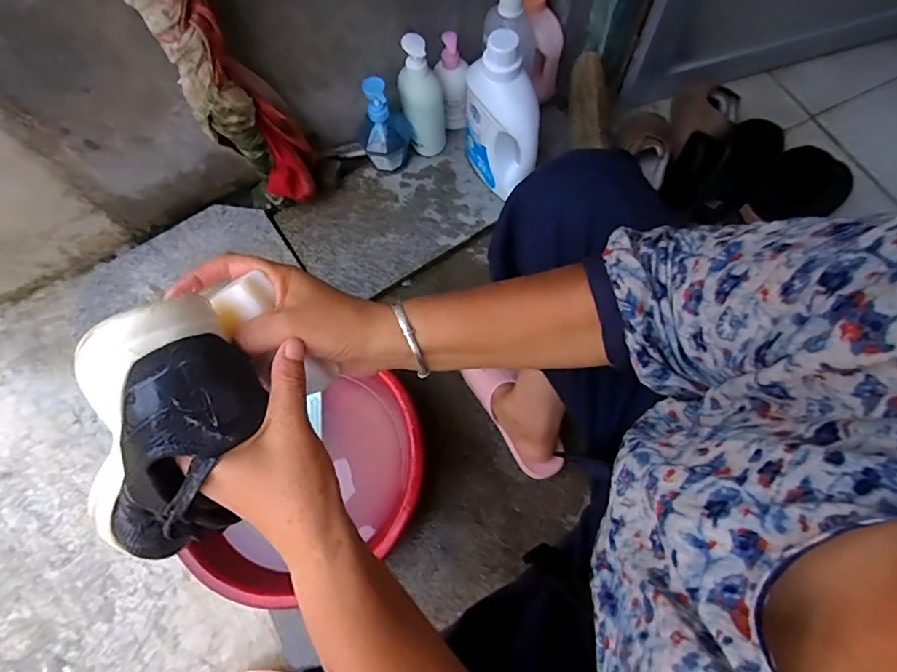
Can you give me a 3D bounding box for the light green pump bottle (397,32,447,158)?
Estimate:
[{"bbox_3d":[-0.048,-0.423,0.890,0.081,0.212,0.070,-5,72,1],"label":"light green pump bottle"}]

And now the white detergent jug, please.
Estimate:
[{"bbox_3d":[0.095,-0.359,0.835,0.083,0.273,0.161,-33,74,-8],"label":"white detergent jug"}]

